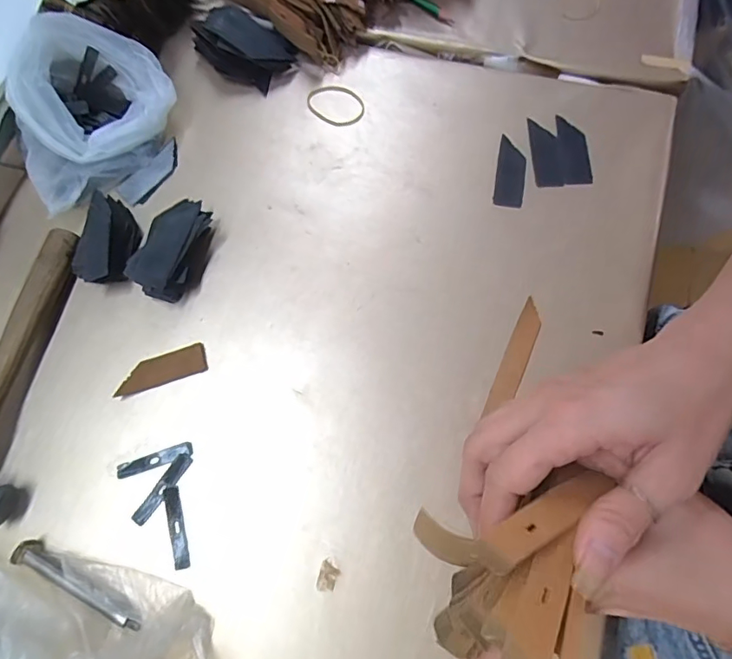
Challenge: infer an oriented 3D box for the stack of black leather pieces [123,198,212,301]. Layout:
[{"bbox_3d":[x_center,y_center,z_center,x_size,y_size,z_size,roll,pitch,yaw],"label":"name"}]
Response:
[{"bbox_3d":[-0.149,-0.069,0.387,0.046,0.031,0.088,9,72,7],"label":"stack of black leather pieces"}]

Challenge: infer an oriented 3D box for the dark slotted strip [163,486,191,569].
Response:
[{"bbox_3d":[-0.128,0.133,0.335,0.010,0.004,0.053,-13,73,-13],"label":"dark slotted strip"}]

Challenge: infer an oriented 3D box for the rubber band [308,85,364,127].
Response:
[{"bbox_3d":[-0.027,-0.198,0.436,0.051,0.004,0.042,0,71,4],"label":"rubber band"}]

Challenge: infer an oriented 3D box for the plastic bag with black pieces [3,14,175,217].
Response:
[{"bbox_3d":[-0.230,-0.186,0.409,0.133,0.071,0.120,-29,72,-6],"label":"plastic bag with black pieces"}]

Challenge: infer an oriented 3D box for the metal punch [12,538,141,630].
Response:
[{"bbox_3d":[-0.186,0.165,0.321,0.097,0.011,0.014,24,74,11],"label":"metal punch"}]

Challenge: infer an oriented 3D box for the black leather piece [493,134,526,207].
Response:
[{"bbox_3d":[0.119,-0.129,0.408,0.023,0.004,0.062,10,74,6],"label":"black leather piece"}]

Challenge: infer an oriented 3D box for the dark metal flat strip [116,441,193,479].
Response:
[{"bbox_3d":[-0.149,0.091,0.348,0.053,0.004,0.010,-17,70,-5],"label":"dark metal flat strip"}]

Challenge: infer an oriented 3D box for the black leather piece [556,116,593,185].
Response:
[{"bbox_3d":[0.172,-0.149,0.412,0.023,0.004,0.064,-1,72,1],"label":"black leather piece"}]

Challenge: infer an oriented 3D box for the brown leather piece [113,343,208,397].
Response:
[{"bbox_3d":[-0.152,0.030,0.371,0.066,0.005,0.023,-18,71,-2],"label":"brown leather piece"}]

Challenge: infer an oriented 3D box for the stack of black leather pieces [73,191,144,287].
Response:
[{"bbox_3d":[-0.206,-0.074,0.392,0.046,0.021,0.082,0,71,4],"label":"stack of black leather pieces"}]

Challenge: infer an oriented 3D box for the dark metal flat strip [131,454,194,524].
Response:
[{"bbox_3d":[-0.140,0.109,0.341,0.011,0.004,0.053,31,73,13],"label":"dark metal flat strip"}]

